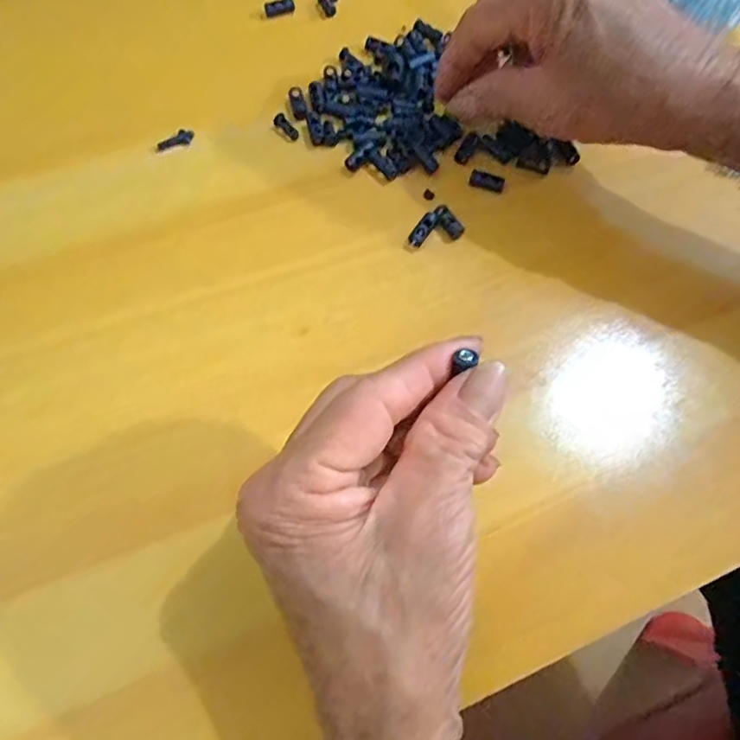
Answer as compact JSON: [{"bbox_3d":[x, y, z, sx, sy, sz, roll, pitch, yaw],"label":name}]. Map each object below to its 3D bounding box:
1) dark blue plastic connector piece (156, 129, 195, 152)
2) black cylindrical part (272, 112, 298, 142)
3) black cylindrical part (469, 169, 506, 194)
[{"bbox_3d":[-0.105,-0.125,0.307,0.021,0.004,0.008,-35,73,-15],"label":"dark blue plastic connector piece"},{"bbox_3d":[-0.047,-0.136,0.315,0.007,0.004,0.019,-37,74,-16],"label":"black cylindrical part"},{"bbox_3d":[0.063,-0.101,0.303,0.018,0.008,0.007,21,68,6],"label":"black cylindrical part"}]

